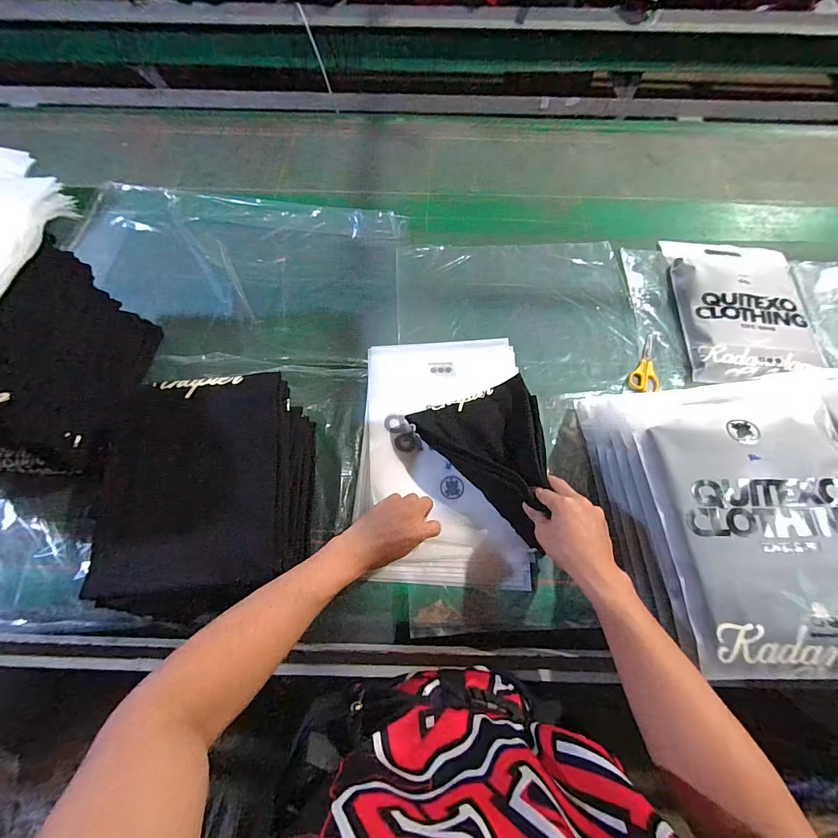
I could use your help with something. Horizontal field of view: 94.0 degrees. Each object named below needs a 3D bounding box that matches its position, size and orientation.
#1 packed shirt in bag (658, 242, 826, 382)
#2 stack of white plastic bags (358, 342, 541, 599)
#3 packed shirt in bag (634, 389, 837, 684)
[{"bbox_3d":[0.613,-0.216,0.736,0.230,0.026,0.356,6,62,4],"label":"packed shirt in bag"},{"bbox_3d":[0.034,0.045,0.634,0.255,0.031,0.407,1,62,1],"label":"stack of white plastic bags"},{"bbox_3d":[0.407,0.102,0.442,0.236,0.017,0.326,1,66,1],"label":"packed shirt in bag"}]

